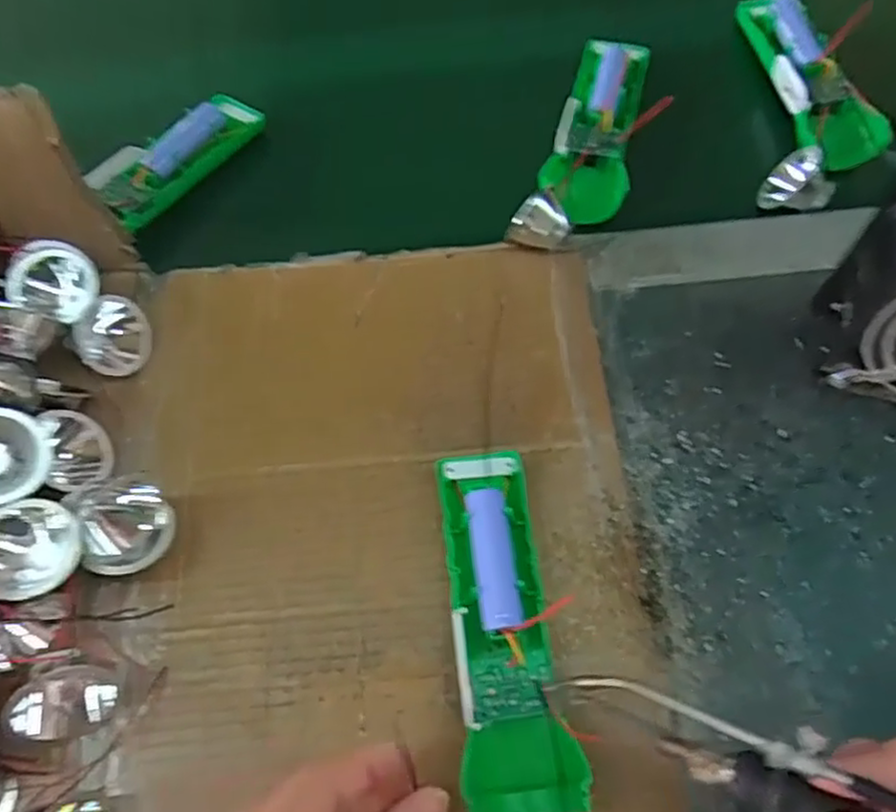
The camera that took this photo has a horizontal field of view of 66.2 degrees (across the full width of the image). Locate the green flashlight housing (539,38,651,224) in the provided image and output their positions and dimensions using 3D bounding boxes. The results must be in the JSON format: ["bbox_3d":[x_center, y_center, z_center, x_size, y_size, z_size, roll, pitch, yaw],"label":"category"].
[{"bbox_3d":[0.098,-0.185,0.453,0.052,0.024,0.154,11,66,8],"label":"green flashlight housing"}]

